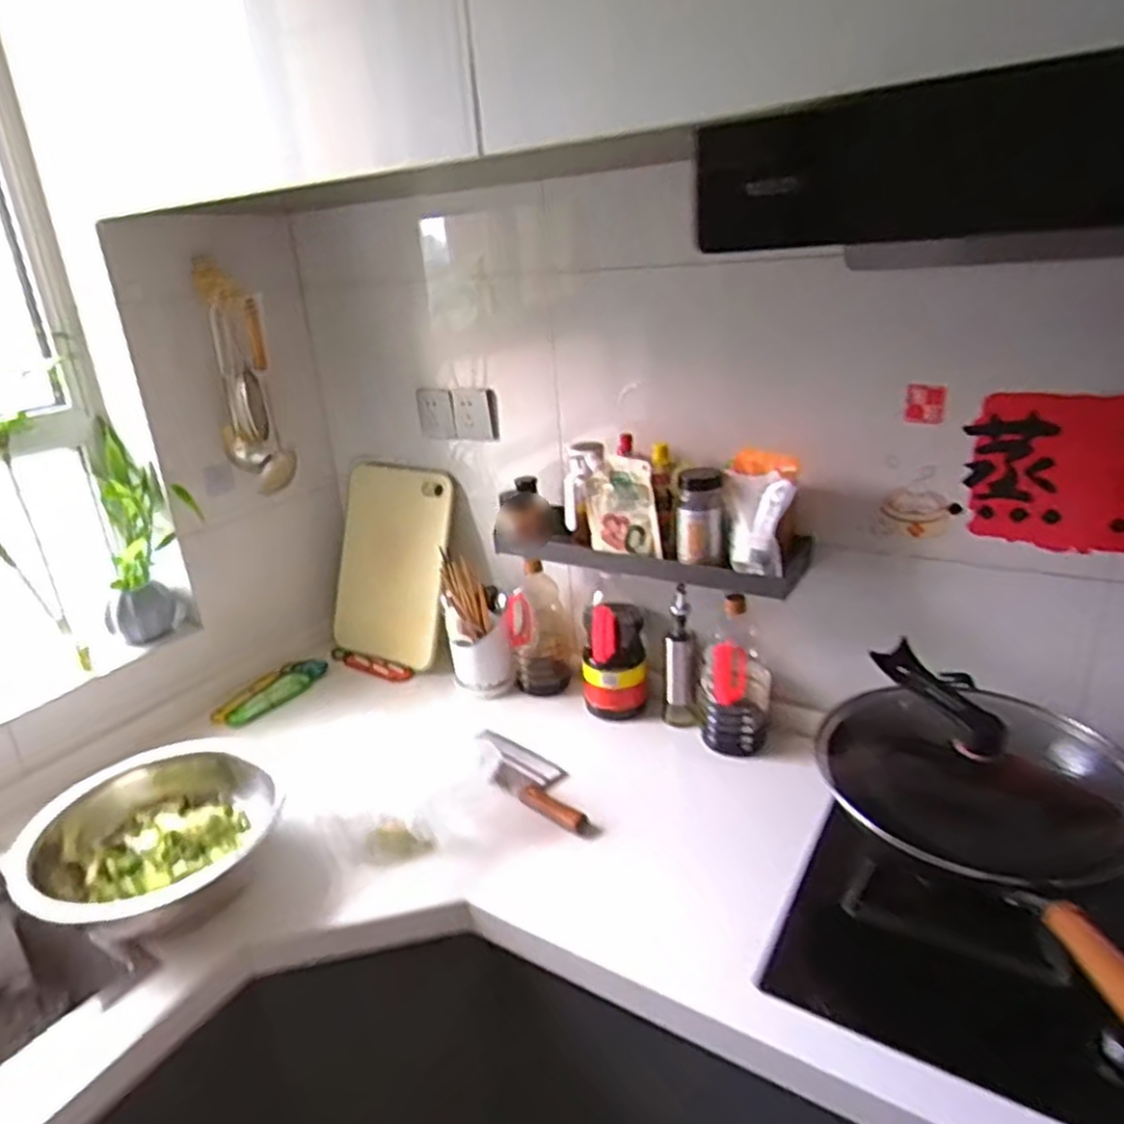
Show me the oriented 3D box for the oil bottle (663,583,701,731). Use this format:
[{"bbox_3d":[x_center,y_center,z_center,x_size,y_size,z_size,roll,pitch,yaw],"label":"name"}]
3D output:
[{"bbox_3d":[0.196,0.170,1.276,0.063,0.241,0.067,0,22,9],"label":"oil bottle"}]

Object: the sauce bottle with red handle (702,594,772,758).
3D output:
[{"bbox_3d":[0.277,0.176,1.202,0.109,0.259,0.077,2,22,13],"label":"sauce bottle with red handle"}]

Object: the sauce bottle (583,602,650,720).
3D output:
[{"bbox_3d":[0.094,0.181,1.323,0.116,0.197,0.100,-2,22,4],"label":"sauce bottle"}]

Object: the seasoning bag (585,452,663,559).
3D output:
[{"bbox_3d":[0.092,-0.086,1.179,0.125,0.148,0.025,16,29,41],"label":"seasoning bag"}]

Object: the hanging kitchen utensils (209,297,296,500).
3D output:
[{"bbox_3d":[-0.565,-0.292,1.387,0.115,0.333,0.067,-11,23,-17],"label":"hanging kitchen utensils"}]

